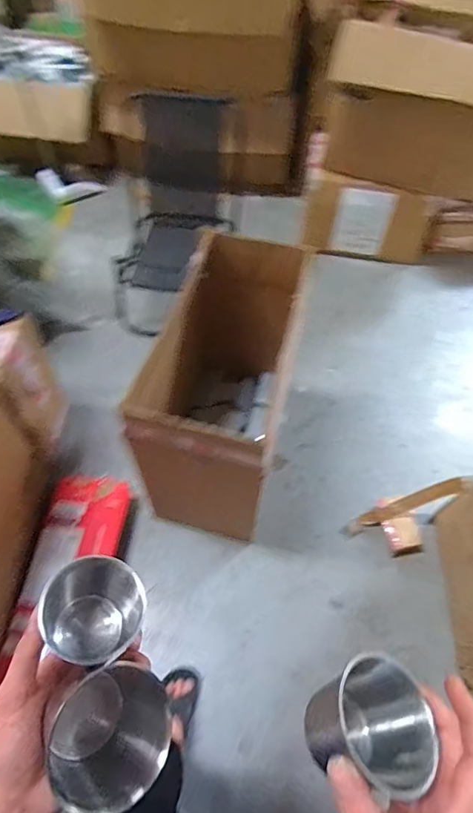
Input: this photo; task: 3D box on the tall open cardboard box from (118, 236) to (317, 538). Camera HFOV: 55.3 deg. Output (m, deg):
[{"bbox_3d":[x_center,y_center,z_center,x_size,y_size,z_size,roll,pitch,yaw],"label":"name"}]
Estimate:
[{"bbox_3d":[-0.035,-0.085,1.366,0.346,0.605,0.752,12,59,6],"label":"tall open cardboard box"}]

